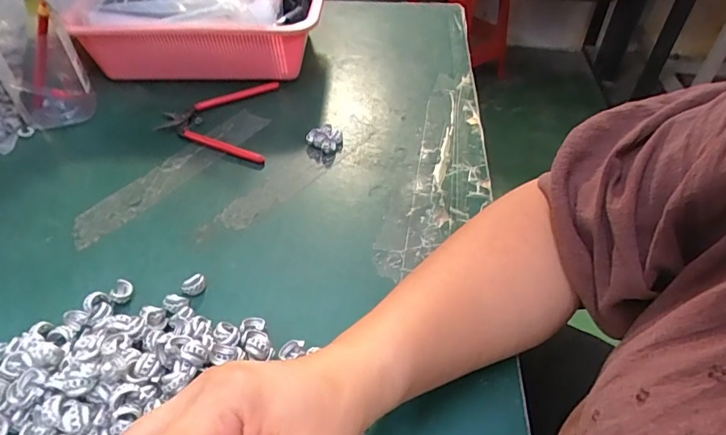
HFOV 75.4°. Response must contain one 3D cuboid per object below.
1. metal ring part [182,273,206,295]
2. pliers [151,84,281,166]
[{"bbox_3d":[-0.128,0.051,0.355,0.017,0.010,0.011,-24,49,-24],"label":"metal ring part"},{"bbox_3d":[-0.162,-0.107,0.518,0.120,0.012,0.141,-1,44,-2],"label":"pliers"}]

